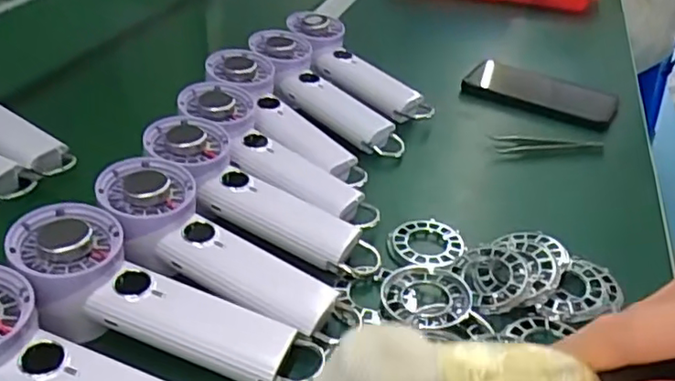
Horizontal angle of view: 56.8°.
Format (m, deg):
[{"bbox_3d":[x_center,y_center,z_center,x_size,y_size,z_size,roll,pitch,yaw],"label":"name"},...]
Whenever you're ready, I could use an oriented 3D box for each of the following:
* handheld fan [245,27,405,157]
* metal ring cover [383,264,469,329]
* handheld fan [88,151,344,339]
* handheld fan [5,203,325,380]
[{"bbox_3d":[-0.013,-0.096,0.613,0.066,0.034,0.196,-30,66,-38],"label":"handheld fan"},{"bbox_3d":[0.060,0.066,0.416,0.055,0.008,0.059,11,35,13],"label":"metal ring cover"},{"bbox_3d":[-0.081,0.036,0.407,0.178,0.038,0.072,31,41,13],"label":"handheld fan"},{"bbox_3d":[-0.105,0.071,0.369,0.189,0.049,0.061,24,37,6],"label":"handheld fan"}]

